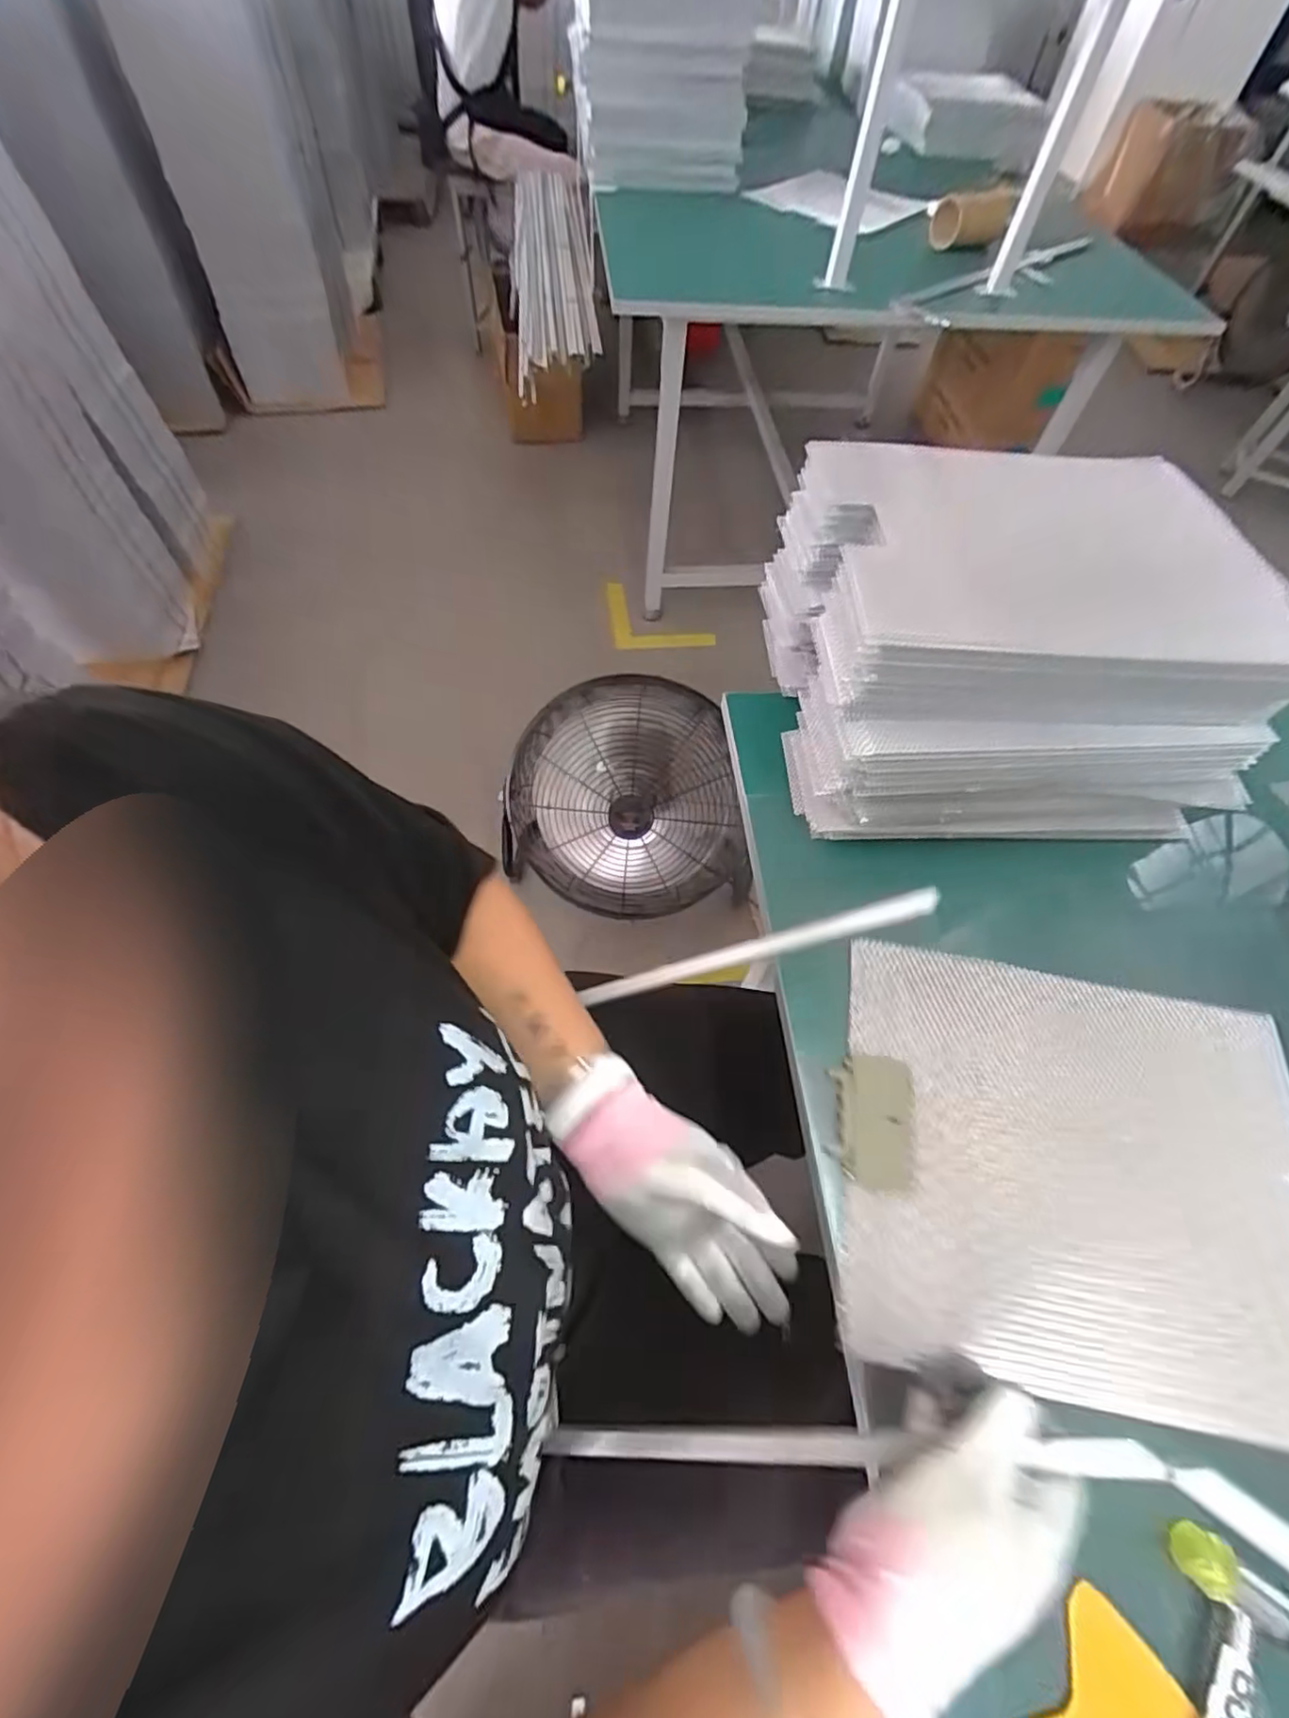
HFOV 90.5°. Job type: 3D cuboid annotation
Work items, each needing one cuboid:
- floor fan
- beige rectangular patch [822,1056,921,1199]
[{"bbox_3d":[-0.034,-0.104,1.166,0.432,0.291,0.308,1,59,-3],"label":"floor fan"},{"bbox_3d":[0.164,0.187,0.457,0.062,0.012,0.090,11,59,2],"label":"beige rectangular patch"}]

